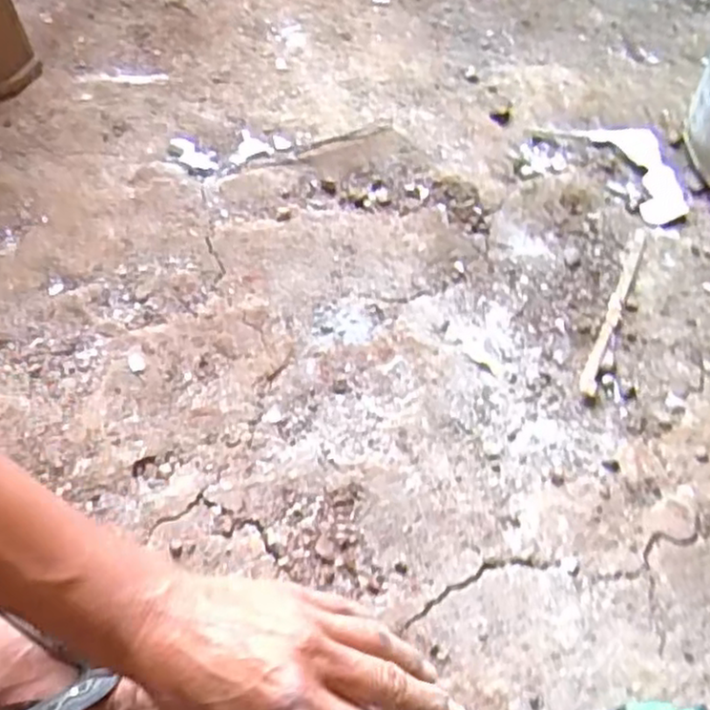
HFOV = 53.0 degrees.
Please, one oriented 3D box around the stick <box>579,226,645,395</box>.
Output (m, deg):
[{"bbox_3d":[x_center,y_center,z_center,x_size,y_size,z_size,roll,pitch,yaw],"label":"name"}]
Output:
[{"bbox_3d":[0.237,-0.044,0.652,0.014,0.010,0.192,23,60,9],"label":"stick"}]

